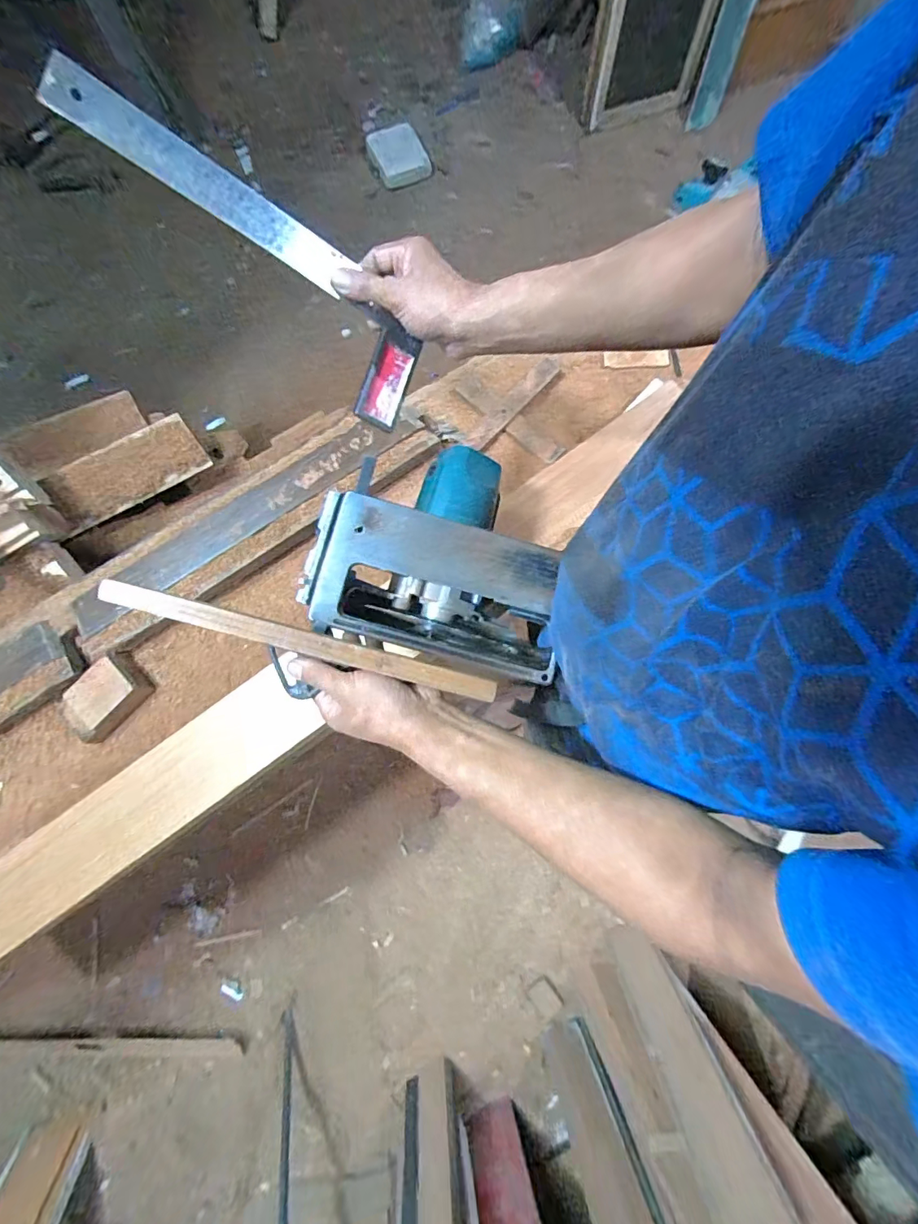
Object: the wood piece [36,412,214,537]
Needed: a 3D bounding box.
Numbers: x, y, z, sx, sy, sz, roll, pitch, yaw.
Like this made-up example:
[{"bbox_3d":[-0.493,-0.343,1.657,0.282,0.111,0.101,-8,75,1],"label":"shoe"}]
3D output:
[{"bbox_3d":[-0.621,-0.264,0.893,0.268,0.020,0.105,-34,116,-14],"label":"wood piece"}]

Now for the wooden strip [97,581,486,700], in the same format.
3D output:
[{"bbox_3d":[-0.121,0.025,0.382,0.312,0.007,0.021,15,77,-8],"label":"wooden strip"}]

